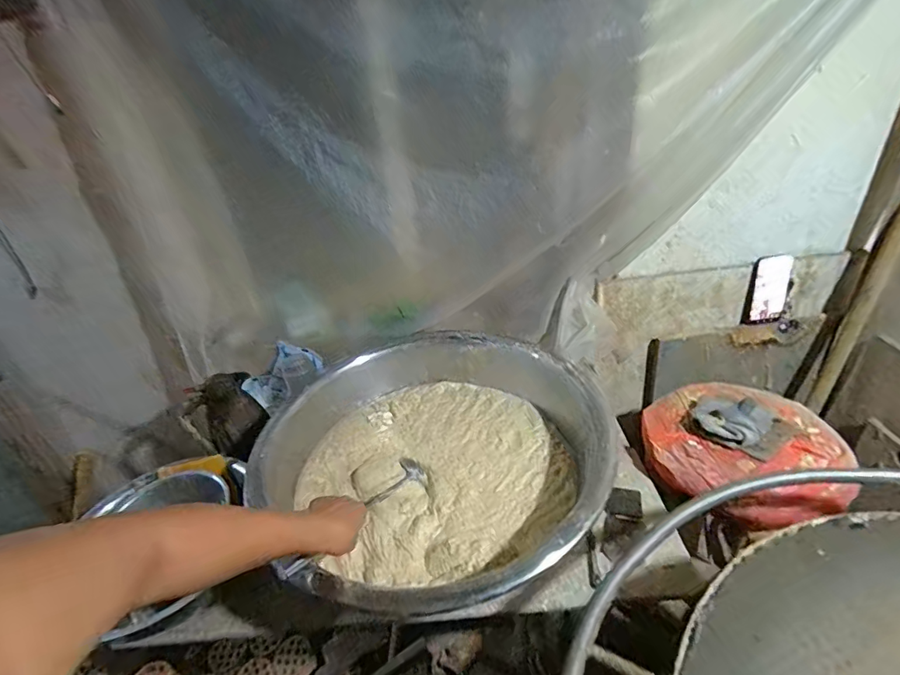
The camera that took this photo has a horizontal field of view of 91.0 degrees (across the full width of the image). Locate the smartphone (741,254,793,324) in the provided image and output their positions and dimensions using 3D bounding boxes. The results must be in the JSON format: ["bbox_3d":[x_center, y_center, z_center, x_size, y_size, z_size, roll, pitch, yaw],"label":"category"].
[{"bbox_3d":[0.718,-0.107,1.001,0.088,0.152,0.006,-1,19,4],"label":"smartphone"}]

